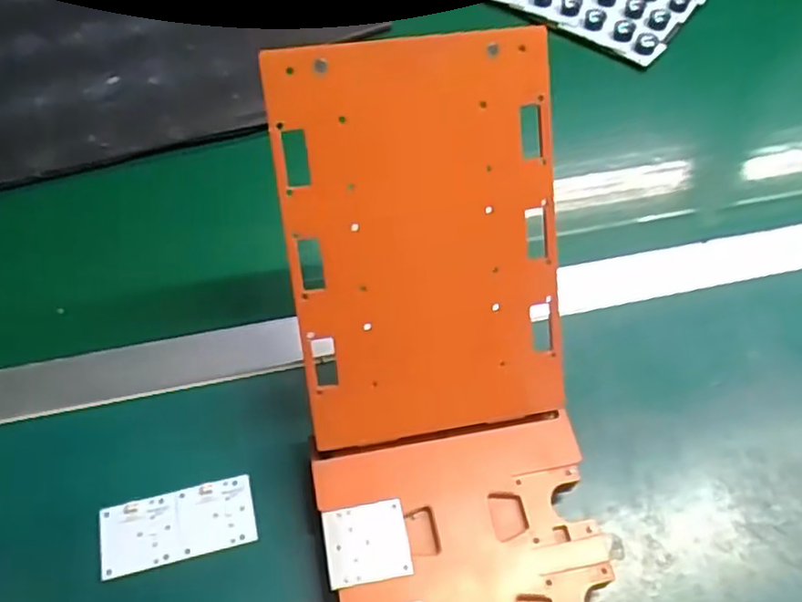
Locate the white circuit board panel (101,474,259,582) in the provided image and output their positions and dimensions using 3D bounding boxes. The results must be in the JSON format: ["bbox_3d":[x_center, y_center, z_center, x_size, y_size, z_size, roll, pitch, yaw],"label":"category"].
[{"bbox_3d":[-0.143,0.144,0.430,0.094,0.004,0.044,-12,59,-10],"label":"white circuit board panel"}]

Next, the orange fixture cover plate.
[{"bbox_3d":[0.015,-0.031,0.390,0.156,0.228,0.006,-9,15,-7],"label":"orange fixture cover plate"}]

